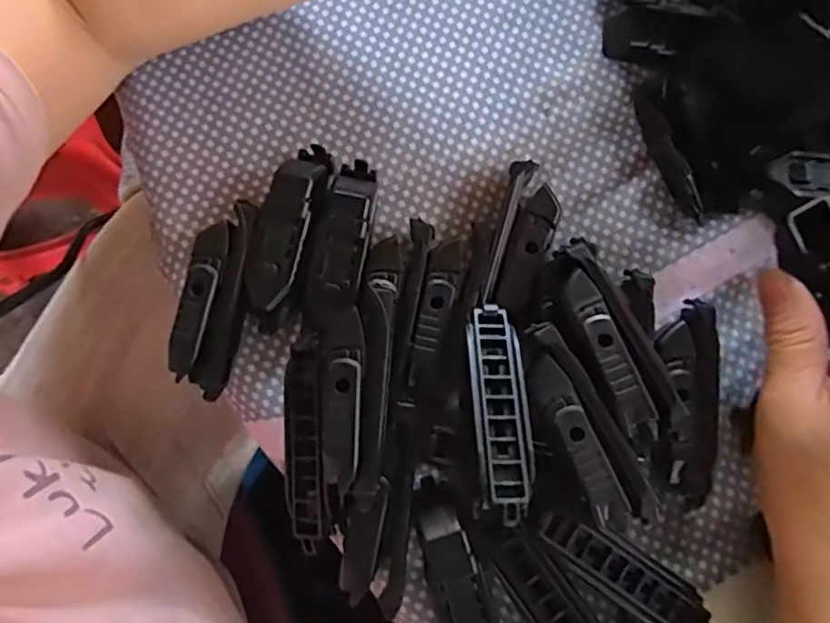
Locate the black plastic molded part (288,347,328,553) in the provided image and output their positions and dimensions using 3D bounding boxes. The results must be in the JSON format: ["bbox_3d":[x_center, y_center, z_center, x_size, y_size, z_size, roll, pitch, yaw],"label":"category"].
[{"bbox_3d":[-0.042,0.052,0.249,0.014,0.008,0.074,-5,79,-1],"label":"black plastic molded part"}]

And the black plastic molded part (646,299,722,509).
[{"bbox_3d":[0.108,0.035,0.264,0.025,0.021,0.079,4,79,1],"label":"black plastic molded part"}]

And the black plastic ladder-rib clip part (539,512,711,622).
[{"bbox_3d":[0.080,0.099,0.244,0.074,0.014,0.021,34,81,6],"label":"black plastic ladder-rib clip part"}]

